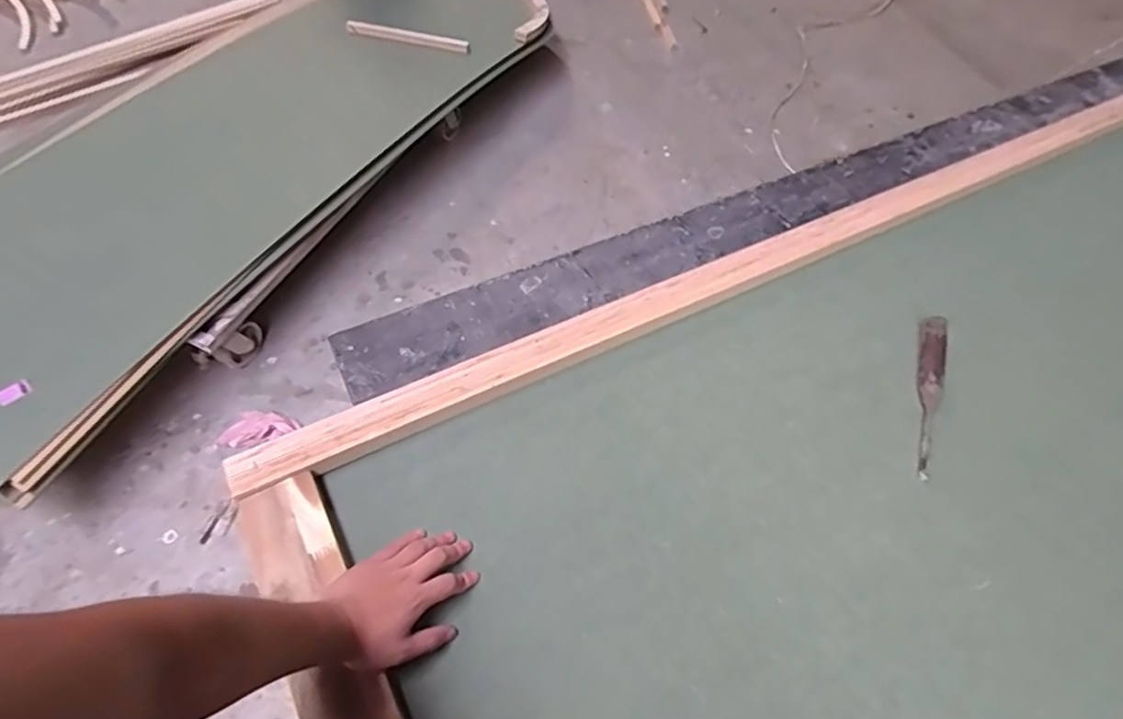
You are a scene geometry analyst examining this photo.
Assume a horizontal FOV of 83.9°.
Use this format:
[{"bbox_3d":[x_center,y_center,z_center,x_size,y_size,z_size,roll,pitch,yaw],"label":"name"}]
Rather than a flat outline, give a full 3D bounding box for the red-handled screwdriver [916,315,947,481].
[{"bbox_3d":[0.461,0.040,0.781,0.030,0.018,0.236,19,57,9],"label":"red-handled screwdriver"}]

